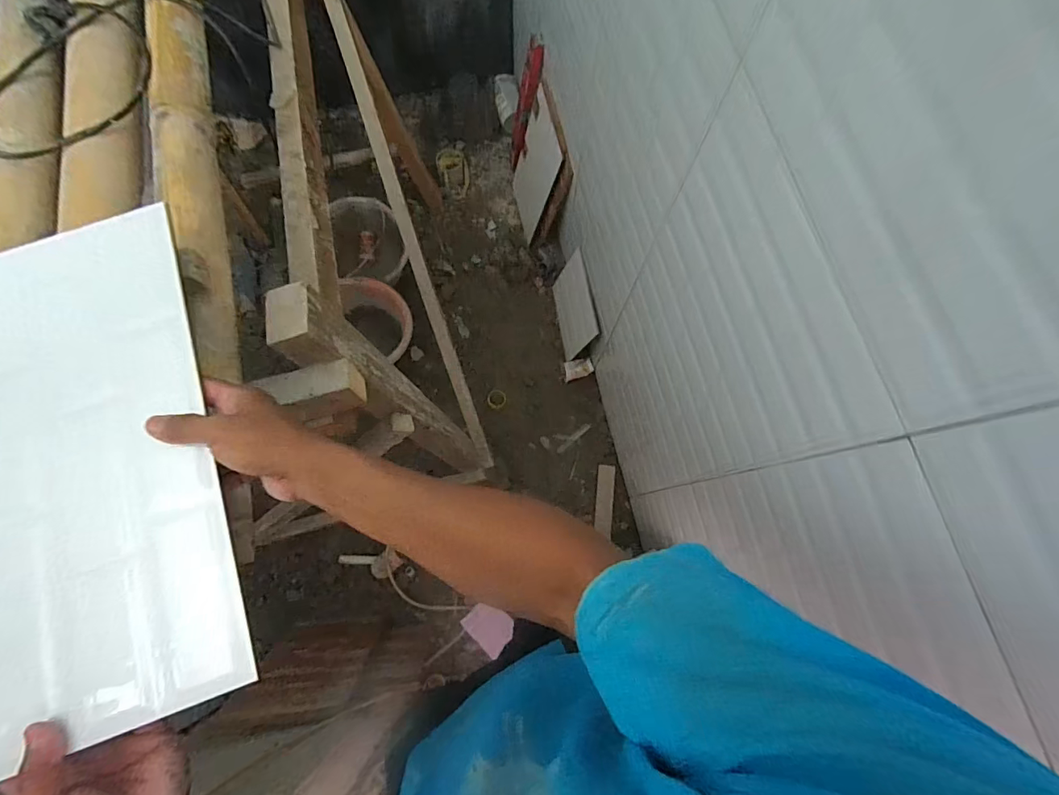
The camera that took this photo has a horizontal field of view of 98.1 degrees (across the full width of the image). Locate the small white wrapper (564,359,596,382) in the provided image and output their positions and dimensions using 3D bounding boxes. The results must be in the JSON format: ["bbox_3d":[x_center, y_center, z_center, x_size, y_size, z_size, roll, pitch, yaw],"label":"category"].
[{"bbox_3d":[0.149,-0.086,1.388,0.085,0.017,0.056,-13,94,8],"label":"small white wrapper"}]

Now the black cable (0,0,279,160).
[{"bbox_3d":[-0.540,-0.438,0.565,0.243,0.053,0.305,38,78,9],"label":"black cable"}]

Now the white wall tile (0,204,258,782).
[{"bbox_3d":[-0.363,0.056,0.344,0.245,0.015,0.378,-19,76,-5],"label":"white wall tile"}]

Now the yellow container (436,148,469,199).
[{"bbox_3d":[-0.255,-0.756,1.556,0.104,0.056,0.173,-13,76,-4],"label":"yellow container"}]

